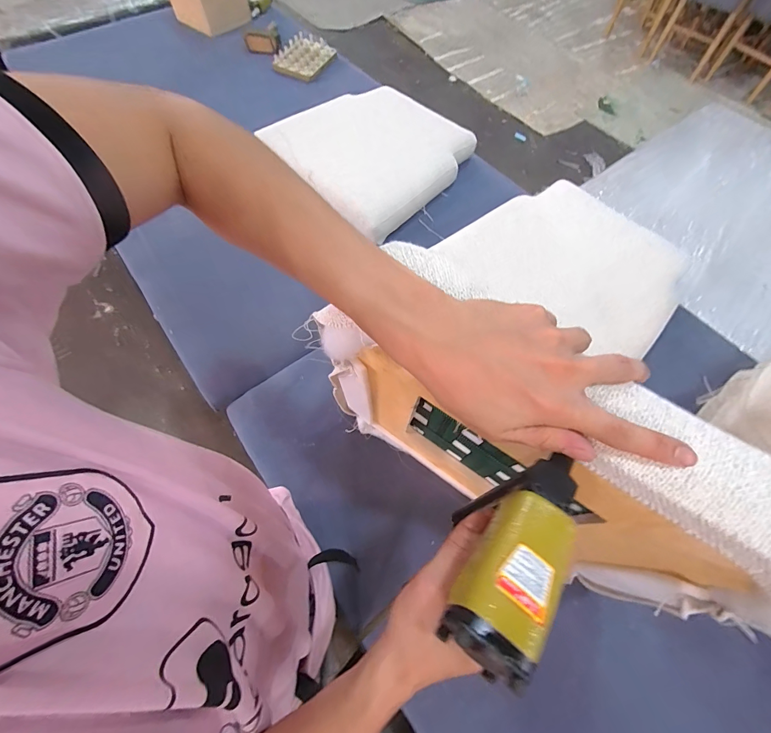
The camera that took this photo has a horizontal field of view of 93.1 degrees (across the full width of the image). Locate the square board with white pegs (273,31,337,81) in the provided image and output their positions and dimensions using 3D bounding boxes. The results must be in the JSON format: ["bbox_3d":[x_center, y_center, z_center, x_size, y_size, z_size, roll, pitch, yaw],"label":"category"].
[{"bbox_3d":[-0.285,-1.109,1.299,0.174,0.052,0.197,28,66,13],"label":"square board with white pegs"}]

